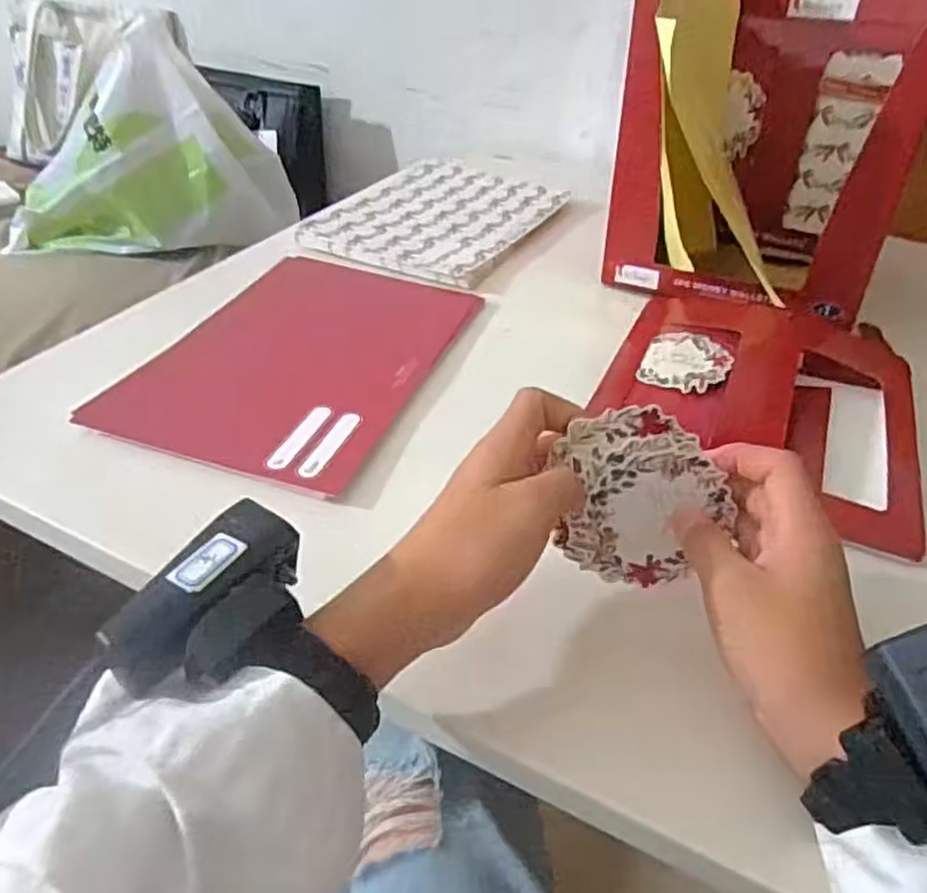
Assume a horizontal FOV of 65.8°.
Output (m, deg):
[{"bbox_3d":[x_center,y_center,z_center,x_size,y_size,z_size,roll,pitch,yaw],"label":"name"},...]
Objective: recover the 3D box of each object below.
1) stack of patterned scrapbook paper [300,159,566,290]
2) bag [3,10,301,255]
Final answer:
[{"bbox_3d":[-0.026,-0.231,0.704,0.188,0.013,0.271,20,39,19],"label":"stack of patterned scrapbook paper"},{"bbox_3d":[-0.370,-0.352,0.847,0.276,0.236,0.167,9,37,5],"label":"bag"}]

